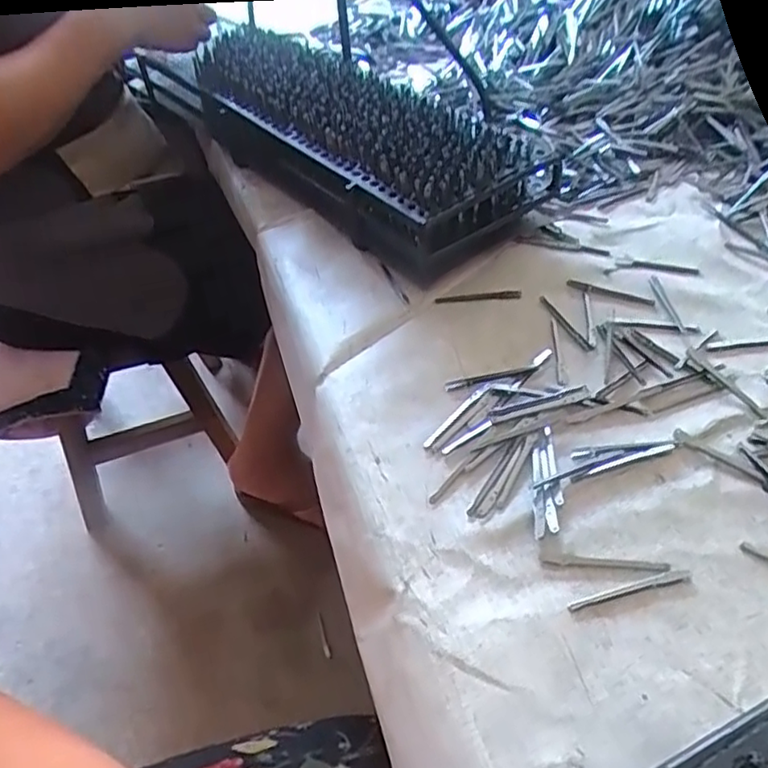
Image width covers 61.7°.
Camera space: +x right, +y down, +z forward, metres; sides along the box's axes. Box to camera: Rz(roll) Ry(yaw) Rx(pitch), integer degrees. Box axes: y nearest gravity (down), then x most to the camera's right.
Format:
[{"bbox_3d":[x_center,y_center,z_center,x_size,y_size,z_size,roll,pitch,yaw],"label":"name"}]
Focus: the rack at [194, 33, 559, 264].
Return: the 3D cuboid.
[{"bbox_3d":[-0.060,-0.261,0.666,0.156,0.086,0.473,-32,52,-23],"label":"rack"}]

